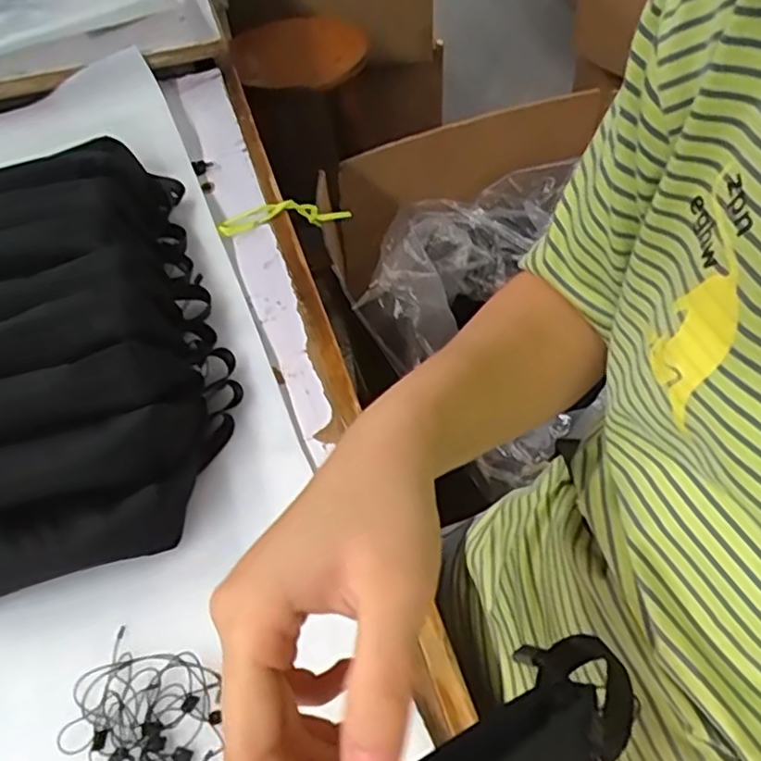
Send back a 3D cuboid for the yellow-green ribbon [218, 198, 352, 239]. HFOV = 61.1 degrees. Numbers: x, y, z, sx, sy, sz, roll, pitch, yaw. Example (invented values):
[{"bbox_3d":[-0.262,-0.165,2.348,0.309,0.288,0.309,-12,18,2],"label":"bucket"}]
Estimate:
[{"bbox_3d":[-0.095,-0.163,0.639,0.137,0.032,0.028,-15,49,-30],"label":"yellow-green ribbon"}]

